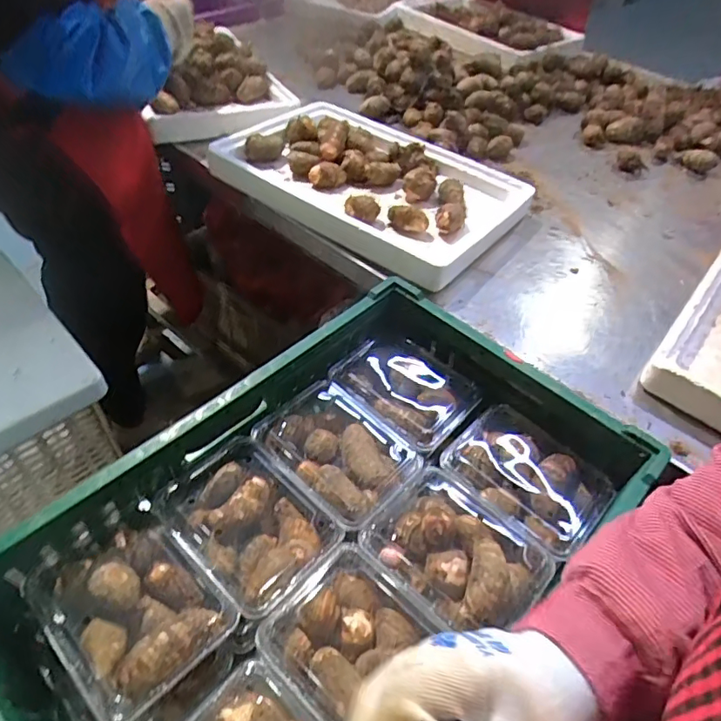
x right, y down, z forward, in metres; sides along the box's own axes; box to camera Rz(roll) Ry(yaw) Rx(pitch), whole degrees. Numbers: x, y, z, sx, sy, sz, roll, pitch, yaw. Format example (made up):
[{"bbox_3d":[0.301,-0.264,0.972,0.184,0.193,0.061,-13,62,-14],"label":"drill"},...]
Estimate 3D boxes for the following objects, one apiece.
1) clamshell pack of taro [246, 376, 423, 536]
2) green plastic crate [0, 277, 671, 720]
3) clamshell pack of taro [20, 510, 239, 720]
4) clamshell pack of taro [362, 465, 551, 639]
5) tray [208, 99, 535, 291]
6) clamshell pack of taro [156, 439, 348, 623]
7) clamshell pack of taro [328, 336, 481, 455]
[{"bbox_3d":[-0.033,0.114,0.635,0.186,0.072,0.135,35,54,24],"label":"clamshell pack of taro"},{"bbox_3d":[-0.025,0.189,0.541,0.378,0.160,0.586,37,55,25],"label":"green plastic crate"},{"bbox_3d":[-0.221,0.228,0.496,0.174,0.052,0.129,37,54,25],"label":"clamshell pack of taro"},{"bbox_3d":[0.096,0.204,0.550,0.171,0.058,0.138,37,55,25],"label":"clamshell pack of taro"},{"bbox_3d":[-0.009,-0.303,0.881,0.495,0.081,0.305,33,53,22],"label":"tray"},{"bbox_3d":[-0.122,0.174,0.563,0.179,0.052,0.130,36,54,24],"label":"clamshell pack of taro"},{"bbox_3d":[0.053,0.040,0.695,0.170,0.052,0.129,33,53,22],"label":"clamshell pack of taro"}]

